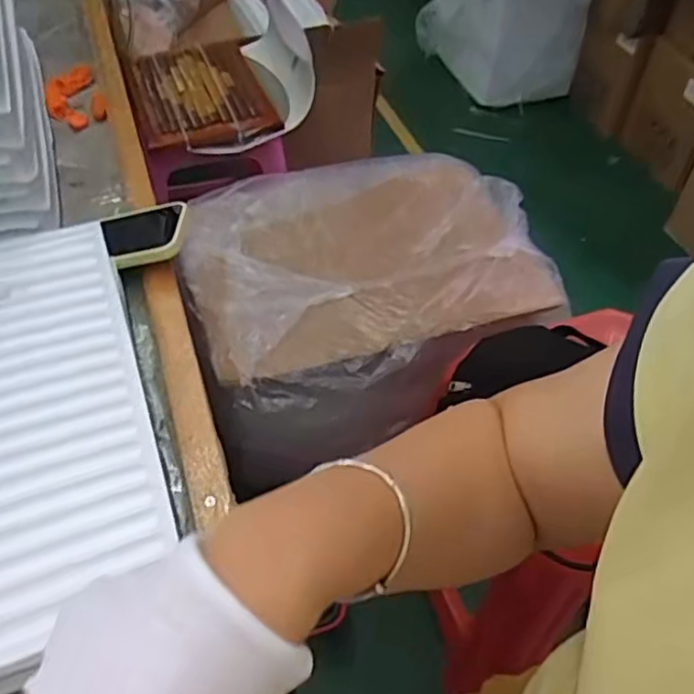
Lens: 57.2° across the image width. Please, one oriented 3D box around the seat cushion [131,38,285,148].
[{"bbox_3d":[-0.287,-0.516,1.258,0.253,0.033,0.384,-14,51,-13],"label":"seat cushion"}]

